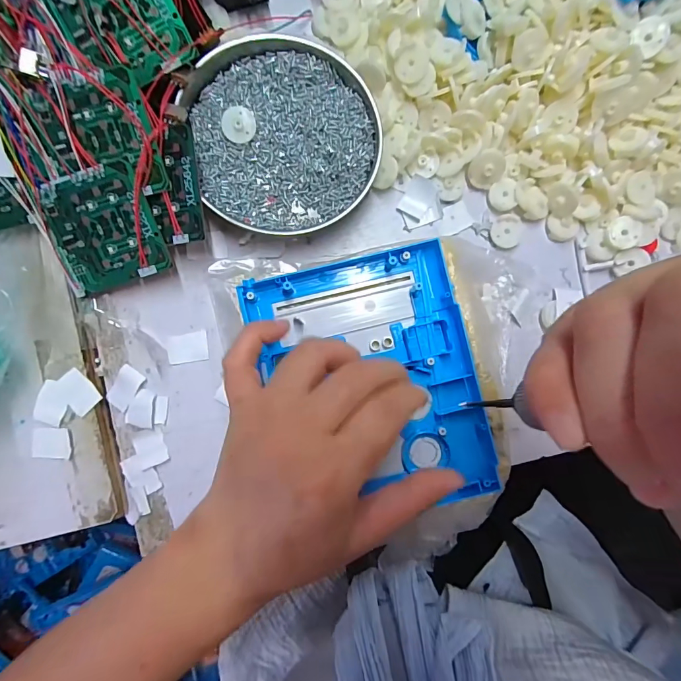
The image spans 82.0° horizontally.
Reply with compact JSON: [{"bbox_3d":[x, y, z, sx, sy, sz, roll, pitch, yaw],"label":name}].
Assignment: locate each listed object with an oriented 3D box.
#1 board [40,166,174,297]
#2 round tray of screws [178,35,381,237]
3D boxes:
[{"bbox_3d":[-0.158,-0.073,0.260,0.072,0.005,0.069,-14,108,6],"label":"board"},{"bbox_3d":[-0.038,-0.144,0.277,0.125,0.022,0.130,0,89,-1],"label":"round tray of screws"}]

